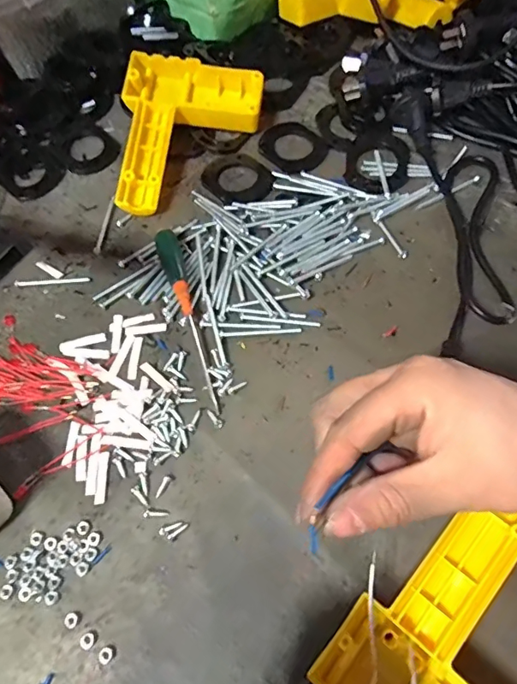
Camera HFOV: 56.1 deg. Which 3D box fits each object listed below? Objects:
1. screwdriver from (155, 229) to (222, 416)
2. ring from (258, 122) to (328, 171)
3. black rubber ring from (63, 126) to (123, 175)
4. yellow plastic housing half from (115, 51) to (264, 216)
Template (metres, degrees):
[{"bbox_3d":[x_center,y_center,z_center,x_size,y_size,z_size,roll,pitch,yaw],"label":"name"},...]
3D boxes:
[{"bbox_3d":[-0.050,-0.018,0.339,0.017,0.017,0.142,-17,64,-5],"label":"screwdriver"},{"bbox_3d":[0.030,-0.171,0.423,0.051,0.004,0.058,-34,67,-13],"label":"ring"},{"bbox_3d":[-0.152,-0.173,0.434,0.050,0.006,0.050,-1,64,3],"label":"black rubber ring"},{"bbox_3d":[-0.056,-0.176,0.406,0.113,0.041,0.142,-2,64,2],"label":"yellow plastic housing half"}]

